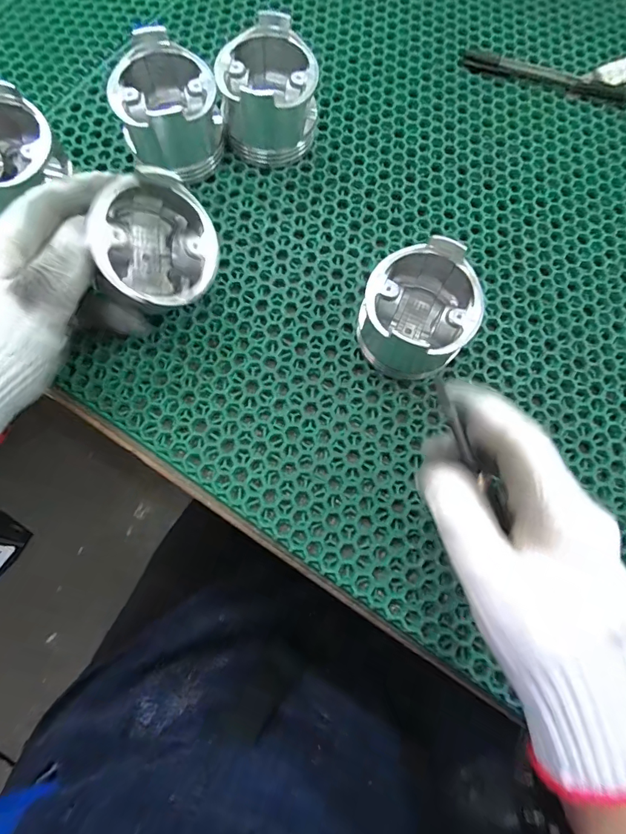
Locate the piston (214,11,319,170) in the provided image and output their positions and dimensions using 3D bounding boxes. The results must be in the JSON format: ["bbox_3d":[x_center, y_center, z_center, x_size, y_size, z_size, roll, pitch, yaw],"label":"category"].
[{"bbox_3d":[-0.032,-0.233,0.315,0.065,0.060,0.074,-7,77,-3],"label":"piston"}]

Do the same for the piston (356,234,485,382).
[{"bbox_3d":[0.068,-0.069,0.275,0.068,0.069,0.069,0,77,-1],"label":"piston"}]

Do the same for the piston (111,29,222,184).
[{"bbox_3d":[-0.100,-0.216,0.306,0.066,0.064,0.070,-17,78,-5],"label":"piston"}]

